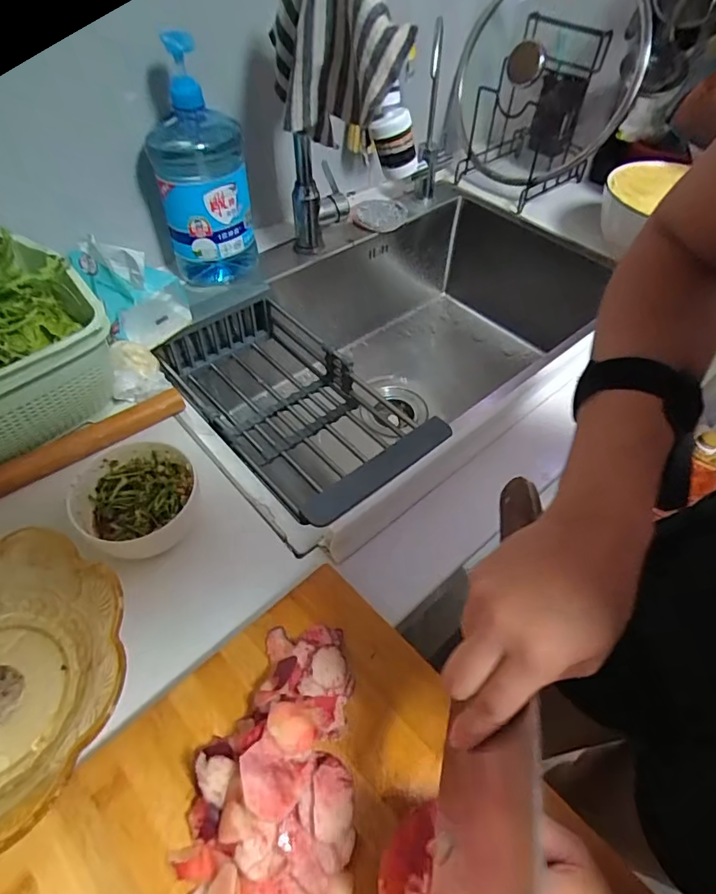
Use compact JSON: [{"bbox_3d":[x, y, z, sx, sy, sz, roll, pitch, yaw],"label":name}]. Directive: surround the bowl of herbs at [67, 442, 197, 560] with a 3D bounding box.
[{"bbox_3d":[-0.199,0.052,0.465,0.103,0.052,0.096,0,51,0],"label":"bowl of herbs"}]

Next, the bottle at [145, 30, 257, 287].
[{"bbox_3d":[-0.197,-0.337,0.648,0.116,0.268,0.069,-14,53,-11],"label":"bottle"}]

